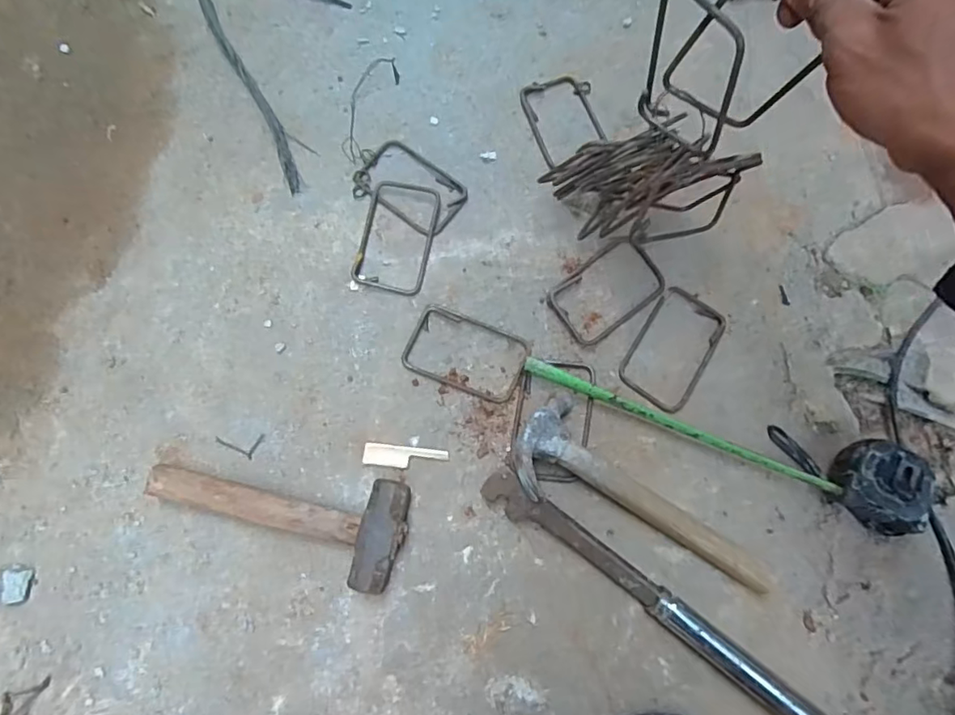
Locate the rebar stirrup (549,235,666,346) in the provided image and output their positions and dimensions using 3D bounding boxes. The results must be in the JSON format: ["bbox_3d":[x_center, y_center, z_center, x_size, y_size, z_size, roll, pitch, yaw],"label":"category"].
[{"bbox_3d":[0.133,-0.069,0.570,0.116,0.011,0.074,-38,79,-7],"label":"rebar stirrup"}]

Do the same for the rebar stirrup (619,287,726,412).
[{"bbox_3d":[0.196,-0.008,0.559,0.072,0.004,0.119,31,79,8],"label":"rebar stirrup"}]

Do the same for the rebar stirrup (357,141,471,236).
[{"bbox_3d":[-0.070,-0.183,0.604,0.115,0.005,0.073,36,80,9],"label":"rebar stirrup"}]

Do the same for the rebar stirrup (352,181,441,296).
[{"bbox_3d":[-0.083,-0.127,0.585,0.077,0.004,0.124,11,77,4],"label":"rebar stirrup"}]

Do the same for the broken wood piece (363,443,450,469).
[{"bbox_3d":[-0.069,0.096,0.537,0.080,0.004,0.021,6,77,3],"label":"broken wood piece"}]

